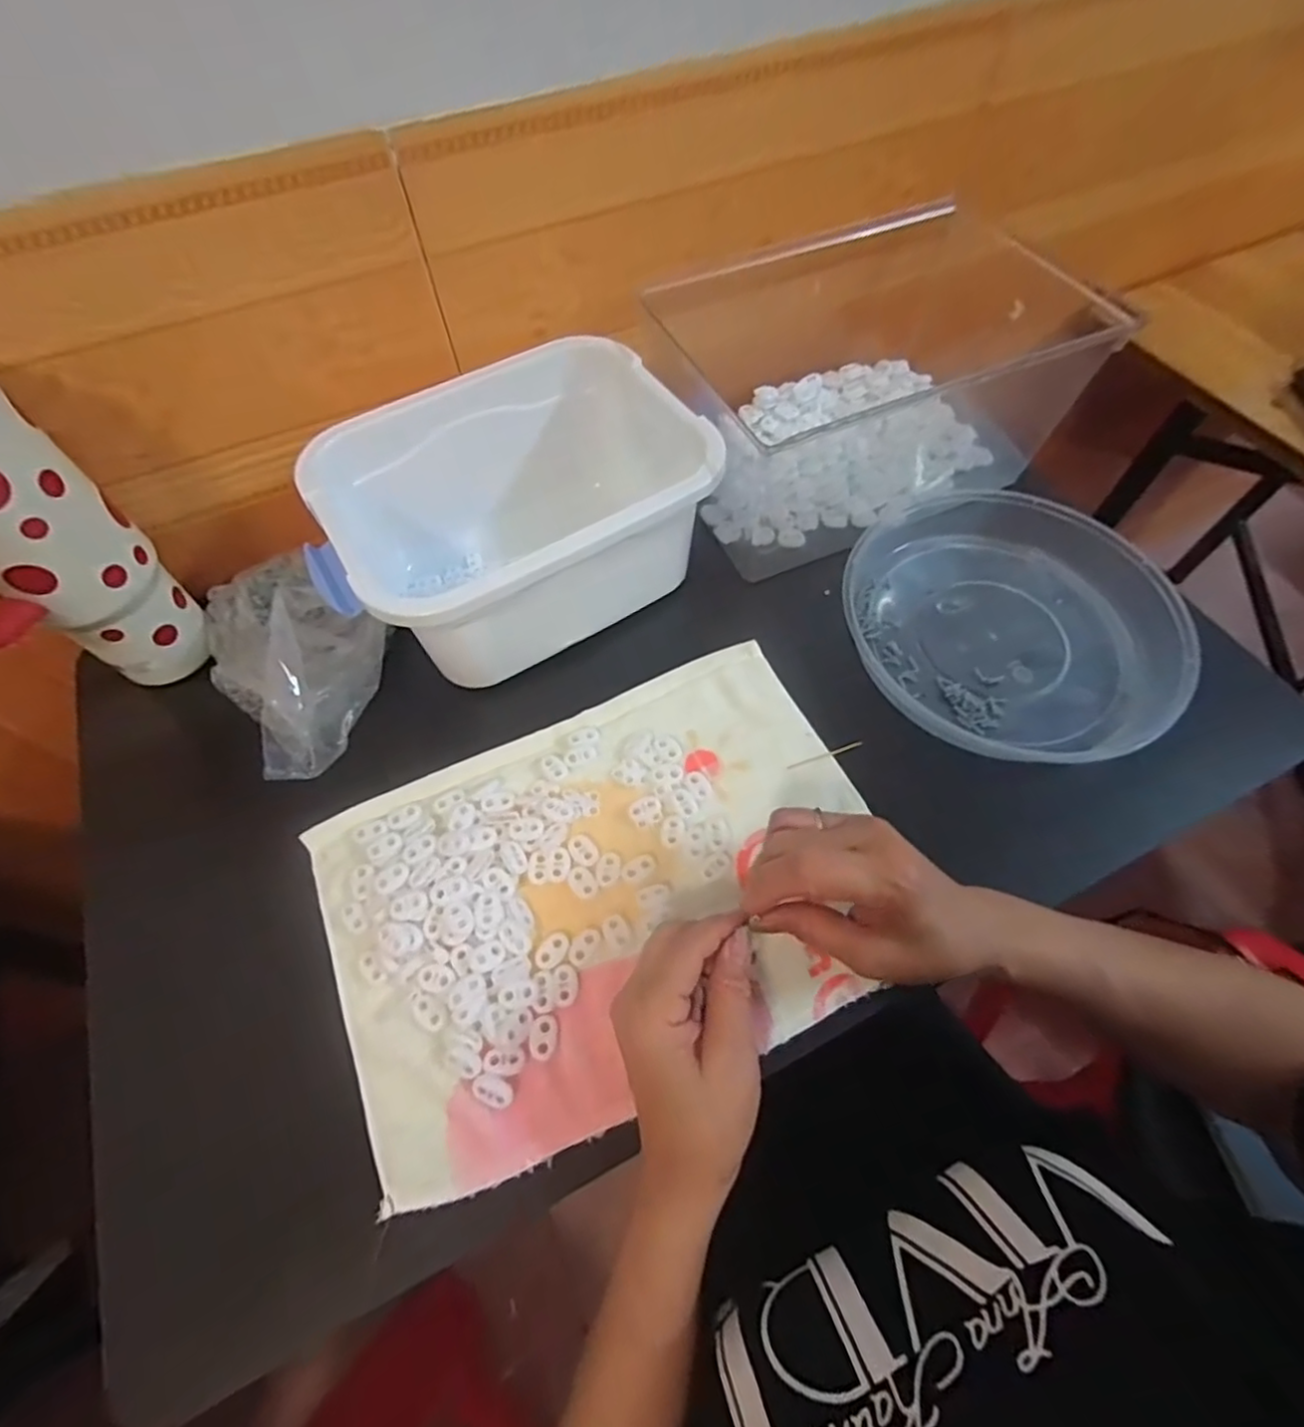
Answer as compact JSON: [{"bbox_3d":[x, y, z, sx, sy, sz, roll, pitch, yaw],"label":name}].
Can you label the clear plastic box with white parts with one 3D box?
[{"bbox_3d":[0.167,-0.272,0.532,0.294,0.135,0.225,-20,63,-11],"label":"clear plastic box with white parts"}]

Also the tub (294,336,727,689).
[{"bbox_3d":[-0.098,-0.146,0.470,0.251,0.131,0.188,-24,64,-13],"label":"tub"}]

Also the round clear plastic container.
[{"bbox_3d":[0.259,-0.073,0.465,0.231,0.039,0.205,32,67,18],"label":"round clear plastic container"}]

